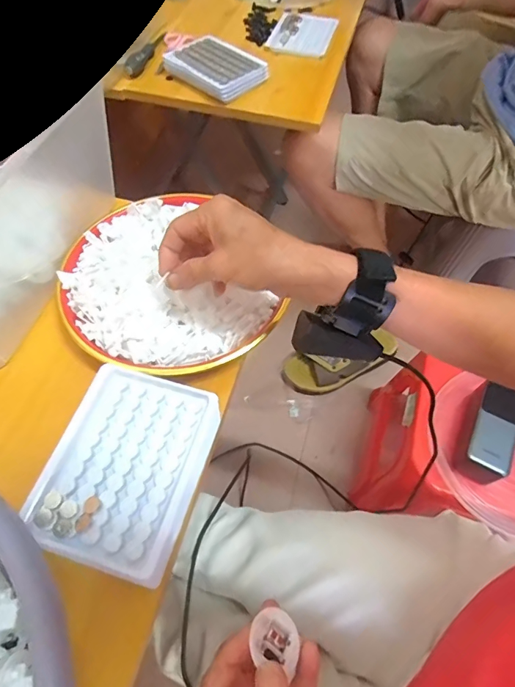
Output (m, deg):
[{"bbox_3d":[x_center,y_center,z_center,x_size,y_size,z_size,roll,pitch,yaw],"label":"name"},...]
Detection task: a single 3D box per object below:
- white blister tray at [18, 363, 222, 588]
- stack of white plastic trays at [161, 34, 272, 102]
[{"bbox_3d":[-0.093,0.083,0.300,0.103,0.015,0.136,14,60,7],"label":"white blister tray"},{"bbox_3d":[-0.063,-0.408,0.619,0.134,0.026,0.098,34,64,17],"label":"stack of white plastic trays"}]

